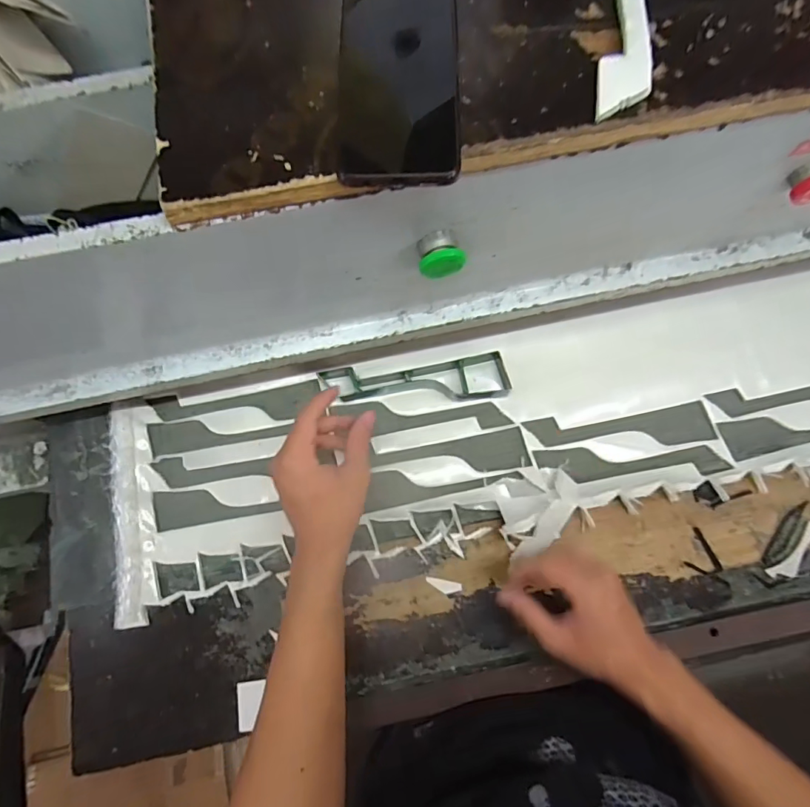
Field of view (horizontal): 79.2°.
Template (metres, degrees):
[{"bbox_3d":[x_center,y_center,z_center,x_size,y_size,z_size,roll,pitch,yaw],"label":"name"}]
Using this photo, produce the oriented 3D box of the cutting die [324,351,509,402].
[{"bbox_3d":[0.013,-0.029,0.580,0.218,0.028,0.048,-3,78,1],"label":"cutting die"}]

